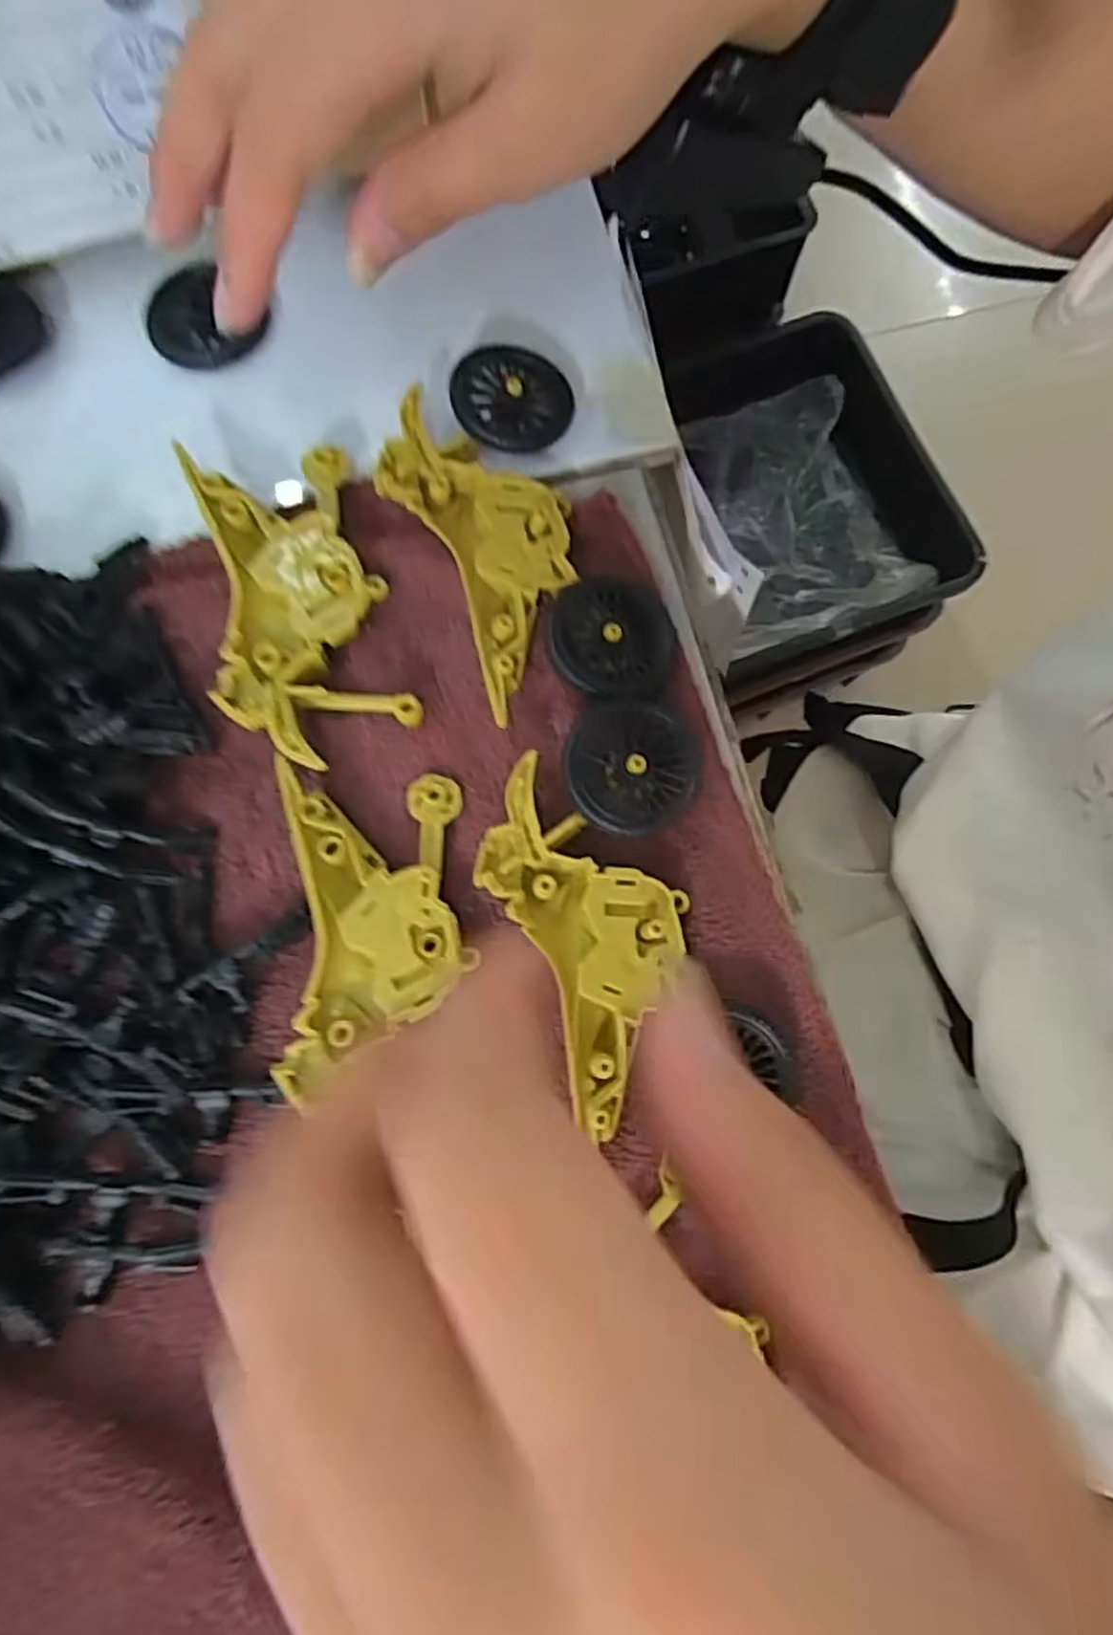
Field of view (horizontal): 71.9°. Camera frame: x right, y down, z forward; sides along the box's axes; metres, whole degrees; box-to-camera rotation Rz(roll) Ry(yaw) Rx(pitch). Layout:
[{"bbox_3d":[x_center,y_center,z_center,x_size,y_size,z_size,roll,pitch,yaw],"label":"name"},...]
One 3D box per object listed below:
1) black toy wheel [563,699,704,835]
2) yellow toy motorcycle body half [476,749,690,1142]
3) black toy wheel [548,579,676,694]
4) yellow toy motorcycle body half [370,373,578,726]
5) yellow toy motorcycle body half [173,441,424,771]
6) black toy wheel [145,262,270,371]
[{"bbox_3d":[0.021,-0.014,0.212,0.037,0.012,0.037,0,77,-2],"label":"black toy wheel"},{"bbox_3d":[0.010,0.028,0.203,0.049,0.012,0.091,-24,79,-7],"label":"yellow toy motorcycle body half"},{"bbox_3d":[0.016,-0.052,0.222,0.035,0.010,0.037,0,77,-2],"label":"black toy wheel"},{"bbox_3d":[-0.018,-0.081,0.225,0.046,0.012,0.096,-27,80,-7],"label":"yellow toy motorcycle body half"},{"bbox_3d":[-0.075,-0.062,0.221,0.049,0.013,0.097,-17,78,-5],"label":"yellow toy motorcycle body half"},{"bbox_3d":[-0.113,-0.159,0.245,0.033,0.007,0.031,0,77,-2],"label":"black toy wheel"}]

